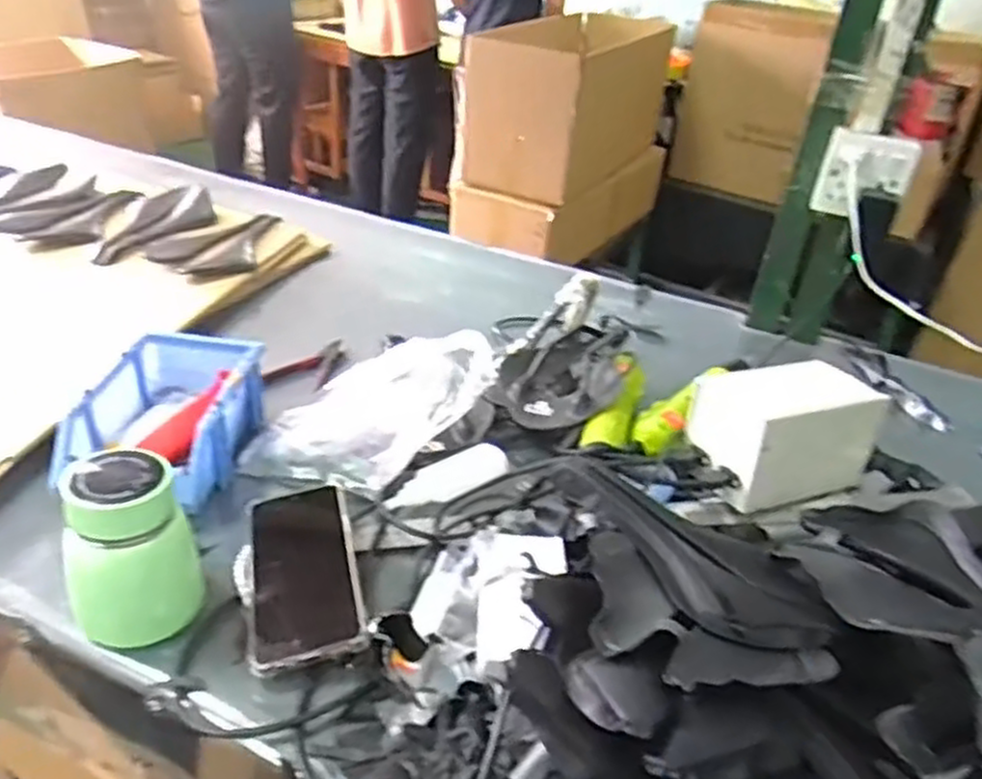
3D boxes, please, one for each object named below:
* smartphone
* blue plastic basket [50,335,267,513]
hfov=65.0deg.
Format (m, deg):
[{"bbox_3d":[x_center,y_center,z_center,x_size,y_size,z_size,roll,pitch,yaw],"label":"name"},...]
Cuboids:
[{"bbox_3d":[-0.138,0.129,0.567,0.075,0.016,0.165,-4,34,-15],"label":"smartphone"},{"bbox_3d":[-0.281,0.023,0.677,0.124,0.068,0.179,8,33,3],"label":"blue plastic basket"}]

